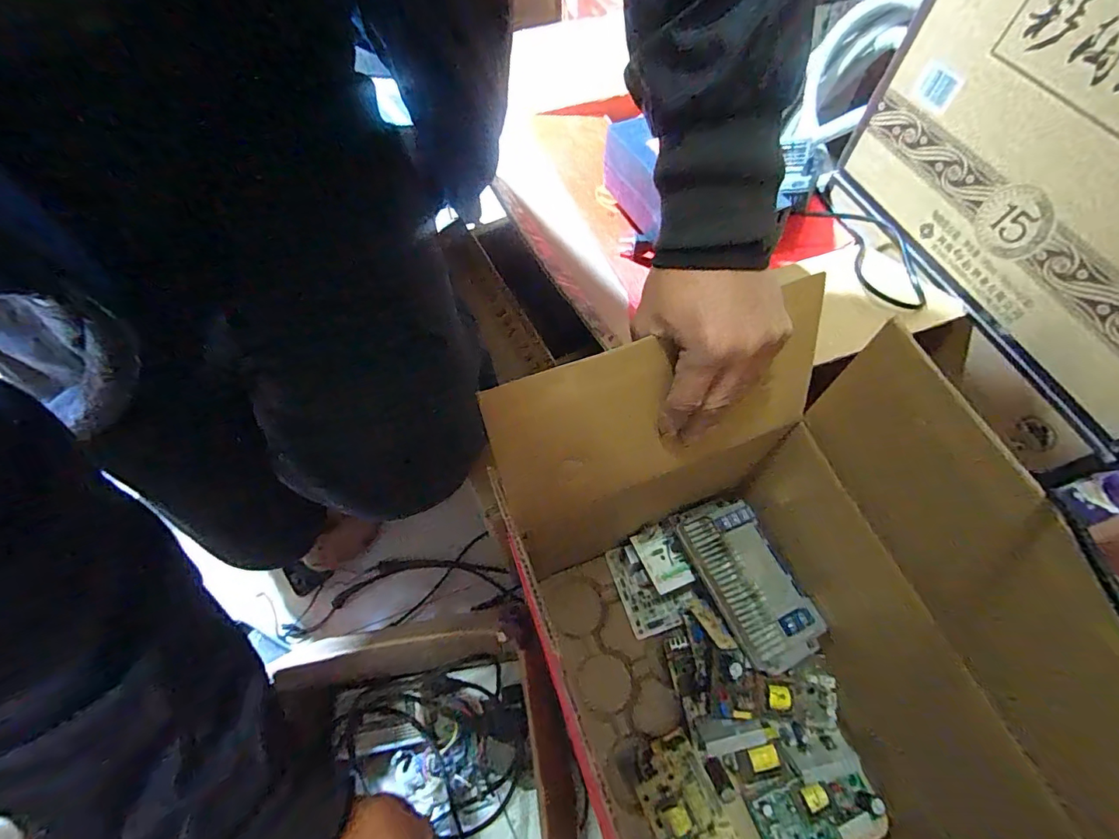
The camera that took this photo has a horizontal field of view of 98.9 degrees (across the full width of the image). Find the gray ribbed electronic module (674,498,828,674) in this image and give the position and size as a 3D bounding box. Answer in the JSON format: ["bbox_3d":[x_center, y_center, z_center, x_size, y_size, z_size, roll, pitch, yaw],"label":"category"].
[{"bbox_3d":[0.200,0.167,0.510,0.094,0.038,0.178,-20,63,-9],"label":"gray ribbed electronic module"}]

